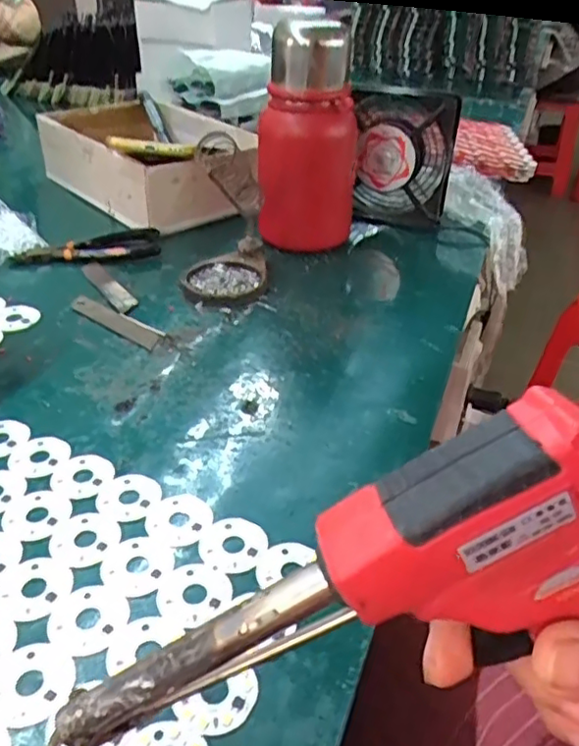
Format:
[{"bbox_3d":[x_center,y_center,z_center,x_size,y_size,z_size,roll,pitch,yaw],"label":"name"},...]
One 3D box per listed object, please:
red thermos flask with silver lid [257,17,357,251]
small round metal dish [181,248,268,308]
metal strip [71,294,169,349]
[{"bbox_3d":[0.018,-0.210,0.556,0.085,0.180,0.082,4,34,1],"label":"red thermos flask with silver lid"},{"bbox_3d":[-0.052,-0.078,0.506,0.067,0.014,0.081,1,34,-3],"label":"small round metal dish"},{"bbox_3d":[-0.130,-0.041,0.460,0.097,0.004,0.022,26,40,29],"label":"metal strip"}]

